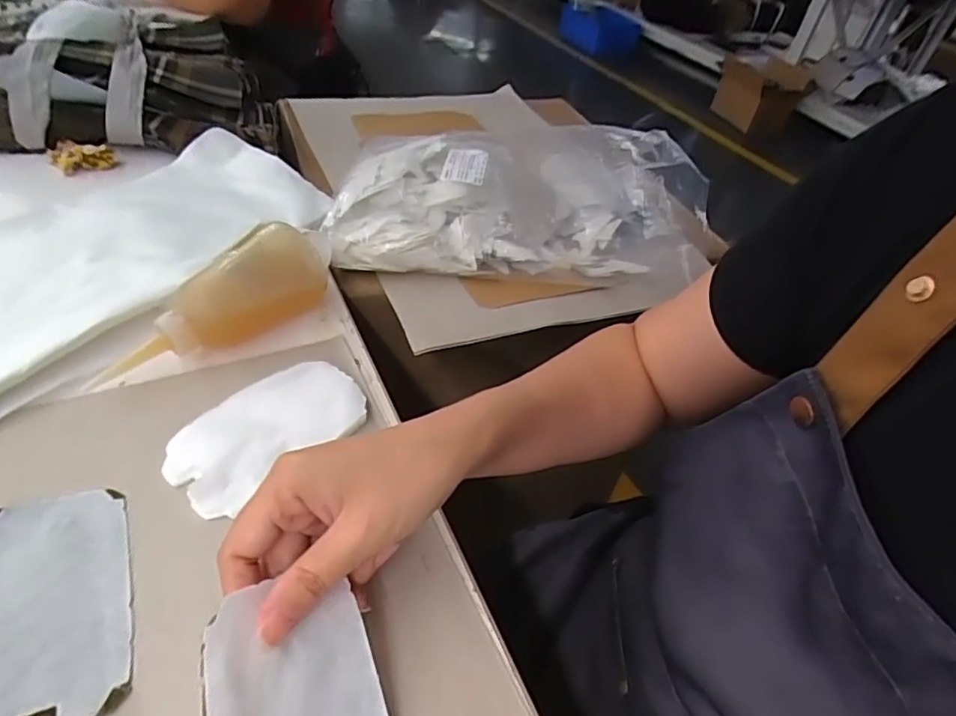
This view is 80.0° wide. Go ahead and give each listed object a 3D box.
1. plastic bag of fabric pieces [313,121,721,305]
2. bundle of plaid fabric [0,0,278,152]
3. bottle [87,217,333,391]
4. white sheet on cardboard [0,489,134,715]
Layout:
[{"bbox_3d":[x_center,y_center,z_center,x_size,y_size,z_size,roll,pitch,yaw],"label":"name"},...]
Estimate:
[{"bbox_3d":[0.034,-0.171,0.579,0.344,0.106,0.195,3,44,-7],"label":"plastic bag of fabric pieces"},{"bbox_3d":[-0.377,-0.301,0.610,0.309,0.092,0.177,0,47,-12],"label":"bundle of plaid fabric"},{"bbox_3d":[-0.182,-0.040,0.395,0.045,0.056,0.166,35,49,24],"label":"bottle"},{"bbox_3d":[-0.210,0.120,0.277,0.071,0.004,0.118,-12,50,-22],"label":"white sheet on cardboard"}]

